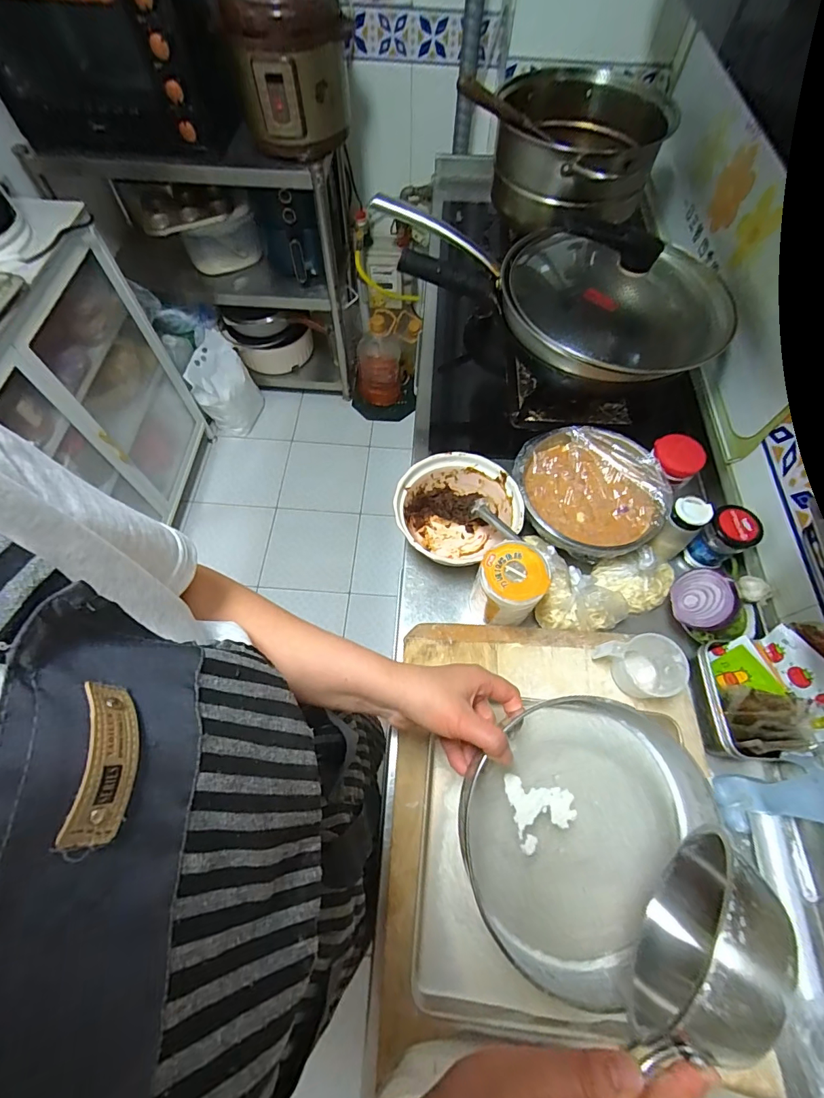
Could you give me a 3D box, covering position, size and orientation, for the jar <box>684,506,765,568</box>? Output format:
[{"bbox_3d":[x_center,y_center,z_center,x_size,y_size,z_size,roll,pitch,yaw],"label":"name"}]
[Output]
[{"bbox_3d":[0.443,-0.012,0.644,0.064,0.095,0.061,0,64,-1],"label":"jar"}]

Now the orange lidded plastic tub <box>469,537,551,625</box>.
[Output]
[{"bbox_3d":[0.124,0.049,0.576,0.084,0.097,0.085,0,64,-1],"label":"orange lidded plastic tub"}]

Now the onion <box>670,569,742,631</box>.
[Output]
[{"bbox_3d":[0.380,0.068,0.577,0.077,0.041,0.077,-9,75,39],"label":"onion"}]

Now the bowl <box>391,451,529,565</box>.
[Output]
[{"bbox_3d":[0.066,-0.052,0.668,0.181,0.077,0.163,7,64,2],"label":"bowl"}]

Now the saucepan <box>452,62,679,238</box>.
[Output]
[{"bbox_3d":[0.311,-0.767,0.858,0.320,0.171,0.303,38,69,16],"label":"saucepan"}]

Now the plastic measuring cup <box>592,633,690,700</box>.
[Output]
[{"bbox_3d":[0.281,0.145,0.542,0.095,0.064,0.069,-9,65,-5],"label":"plastic measuring cup"}]

